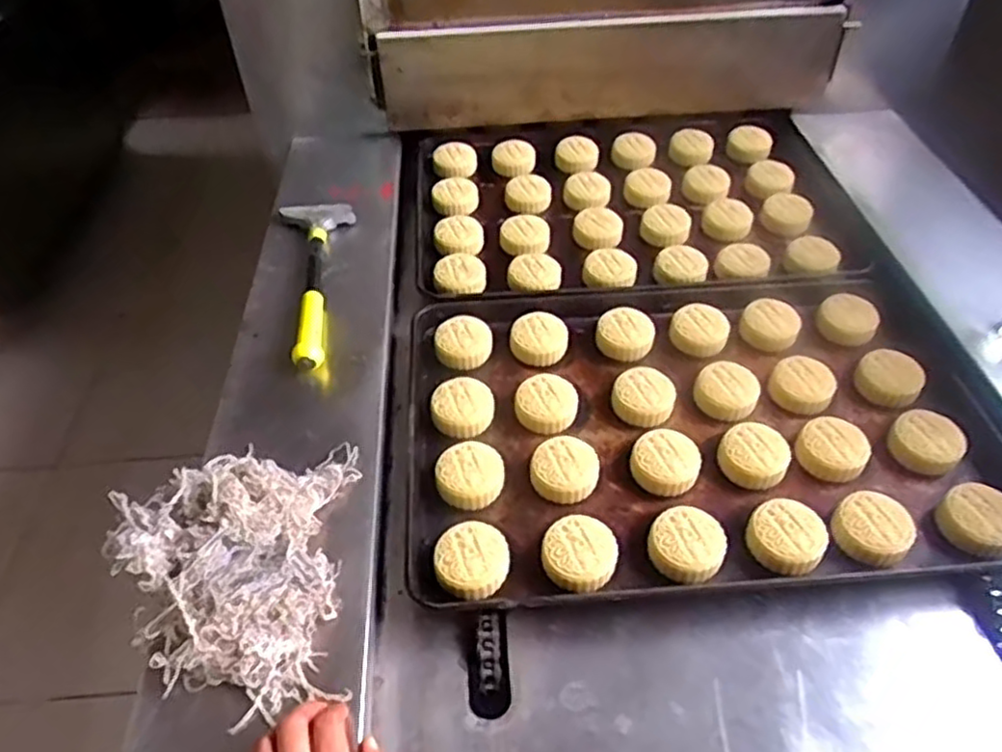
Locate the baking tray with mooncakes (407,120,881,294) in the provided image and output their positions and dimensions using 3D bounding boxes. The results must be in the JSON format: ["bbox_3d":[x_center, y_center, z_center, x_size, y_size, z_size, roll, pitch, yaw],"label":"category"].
[{"bbox_3d":[0.184,-0.254,1.007,0.603,0.039,0.363,-3,45,-1],"label":"baking tray with mooncakes"}]

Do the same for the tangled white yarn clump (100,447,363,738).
[{"bbox_3d":[-0.217,0.153,0.593,0.201,0.060,0.237,-11,46,-8],"label":"tangled white yarn clump"}]

